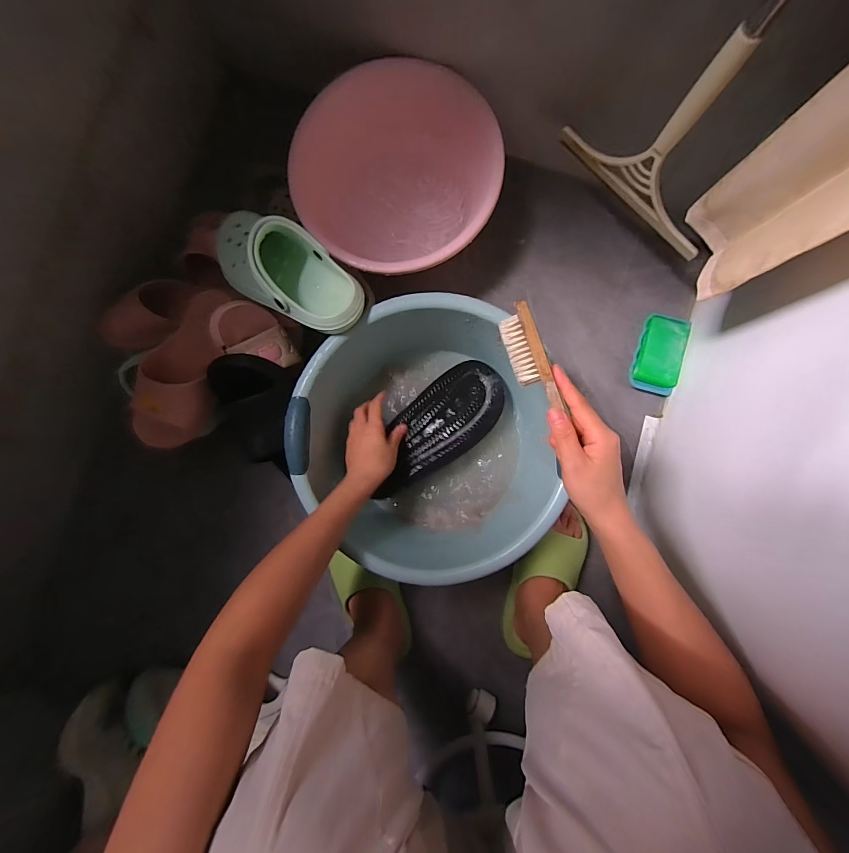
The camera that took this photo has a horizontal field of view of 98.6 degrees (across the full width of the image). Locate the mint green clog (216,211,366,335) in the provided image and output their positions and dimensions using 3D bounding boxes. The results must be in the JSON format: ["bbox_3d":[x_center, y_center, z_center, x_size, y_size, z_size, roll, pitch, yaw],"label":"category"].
[{"bbox_3d":[-0.184,-0.204,0.482,0.236,0.082,0.102,33,91,3],"label":"mint green clog"}]

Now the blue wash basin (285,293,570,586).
[{"bbox_3d":[0.000,0.025,0.535,0.335,0.144,0.359,0,89,3],"label":"blue wash basin"}]

